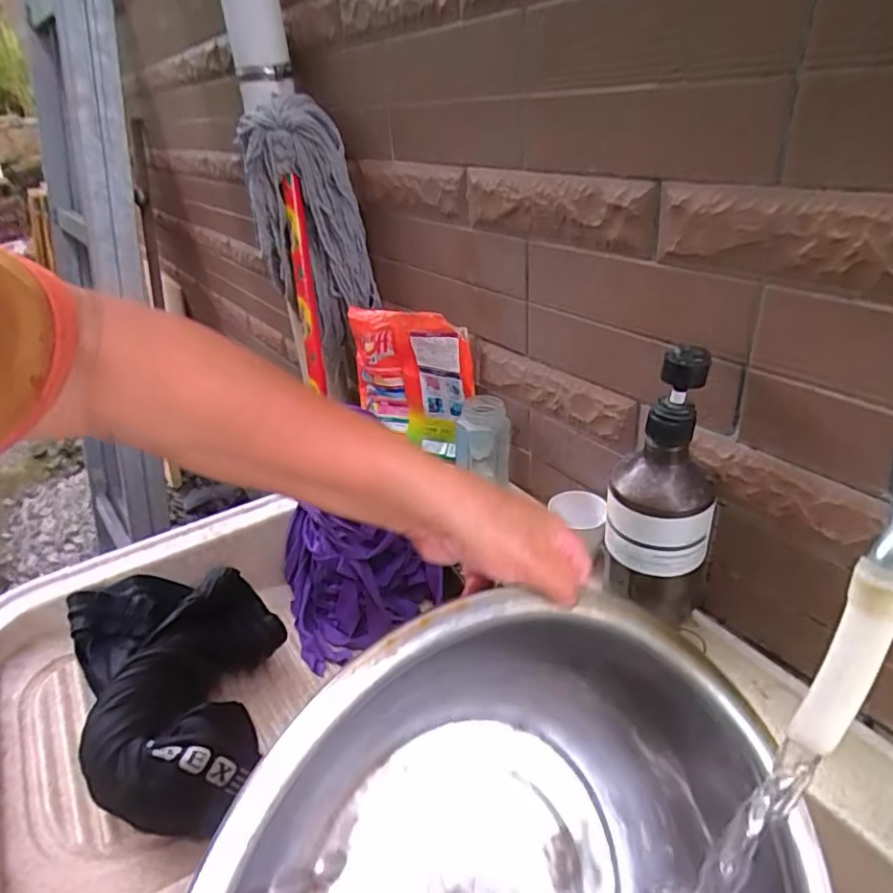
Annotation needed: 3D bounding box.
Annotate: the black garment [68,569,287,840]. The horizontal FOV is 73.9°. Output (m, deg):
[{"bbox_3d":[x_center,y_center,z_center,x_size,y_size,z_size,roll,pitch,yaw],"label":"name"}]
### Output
[{"bbox_3d":[-0.236,0.198,0.542,0.161,0.078,0.263,-21,35,-25],"label":"black garment"}]

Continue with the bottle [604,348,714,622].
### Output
[{"bbox_3d":[0.175,0.035,0.478,0.076,0.220,0.071,13,36,27],"label":"bottle"}]

